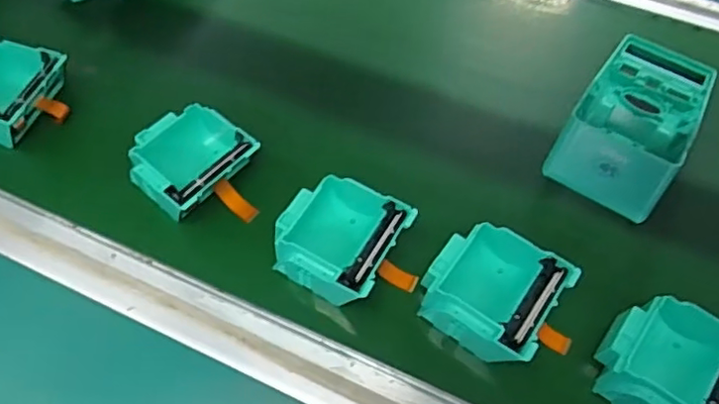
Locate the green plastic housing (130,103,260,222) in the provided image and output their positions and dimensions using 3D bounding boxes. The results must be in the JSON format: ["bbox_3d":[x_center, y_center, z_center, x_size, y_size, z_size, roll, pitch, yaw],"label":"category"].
[{"bbox_3d":[-0.123,-0.029,0.437,0.080,0.036,0.083,40,65,20],"label":"green plastic housing"}]

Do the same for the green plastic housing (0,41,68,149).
[{"bbox_3d":[-0.278,-0.084,0.475,0.077,0.041,0.077,17,60,9],"label":"green plastic housing"}]

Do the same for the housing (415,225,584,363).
[{"bbox_3d":[0.086,0.063,0.393,0.082,0.046,0.084,34,63,17],"label":"housing"}]

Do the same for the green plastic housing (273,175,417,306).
[{"bbox_3d":[-0.013,0.027,0.414,0.080,0.047,0.082,27,62,14],"label":"green plastic housing"}]

